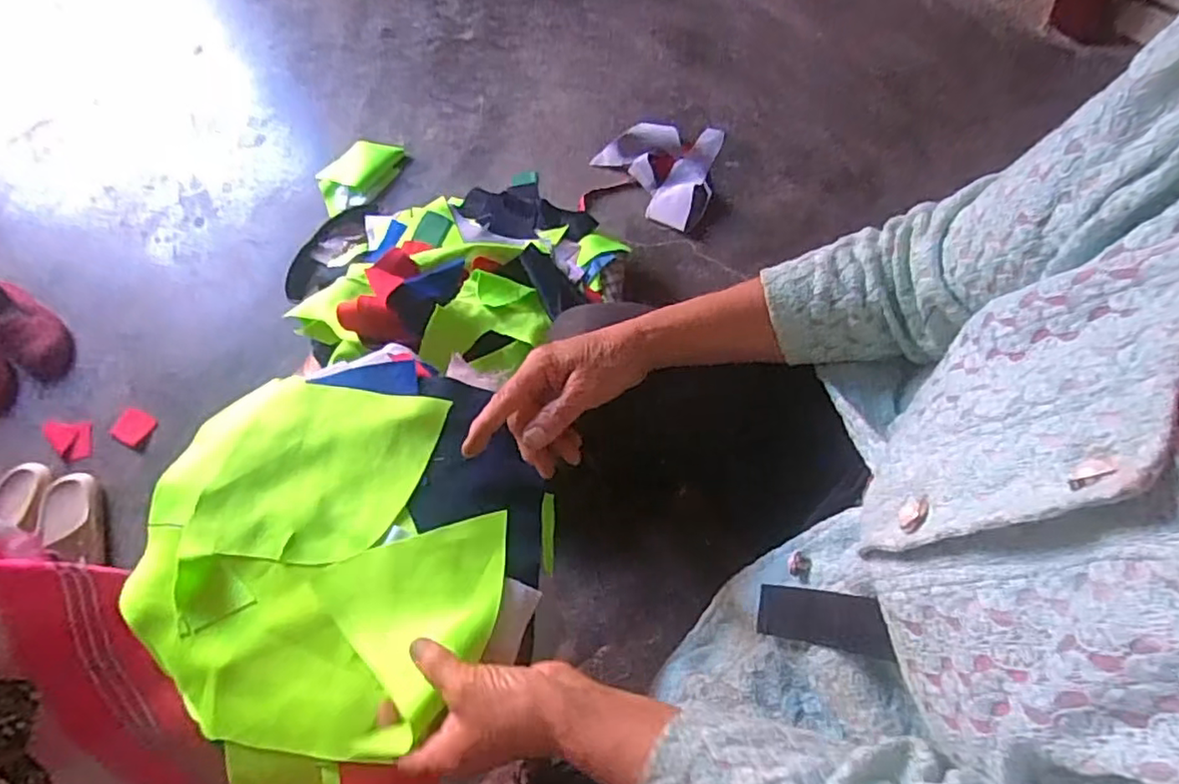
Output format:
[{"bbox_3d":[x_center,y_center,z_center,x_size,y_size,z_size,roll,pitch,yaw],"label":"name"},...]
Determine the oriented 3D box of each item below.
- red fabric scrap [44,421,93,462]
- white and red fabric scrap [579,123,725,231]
[{"bbox_3d":[-0.818,0.076,1.003,0.063,0.019,0.076,-19,69,-2],"label":"red fabric scrap"},{"bbox_3d":[0.107,-0.377,1.089,0.212,0.043,0.214,11,71,9],"label":"white and red fabric scrap"}]

